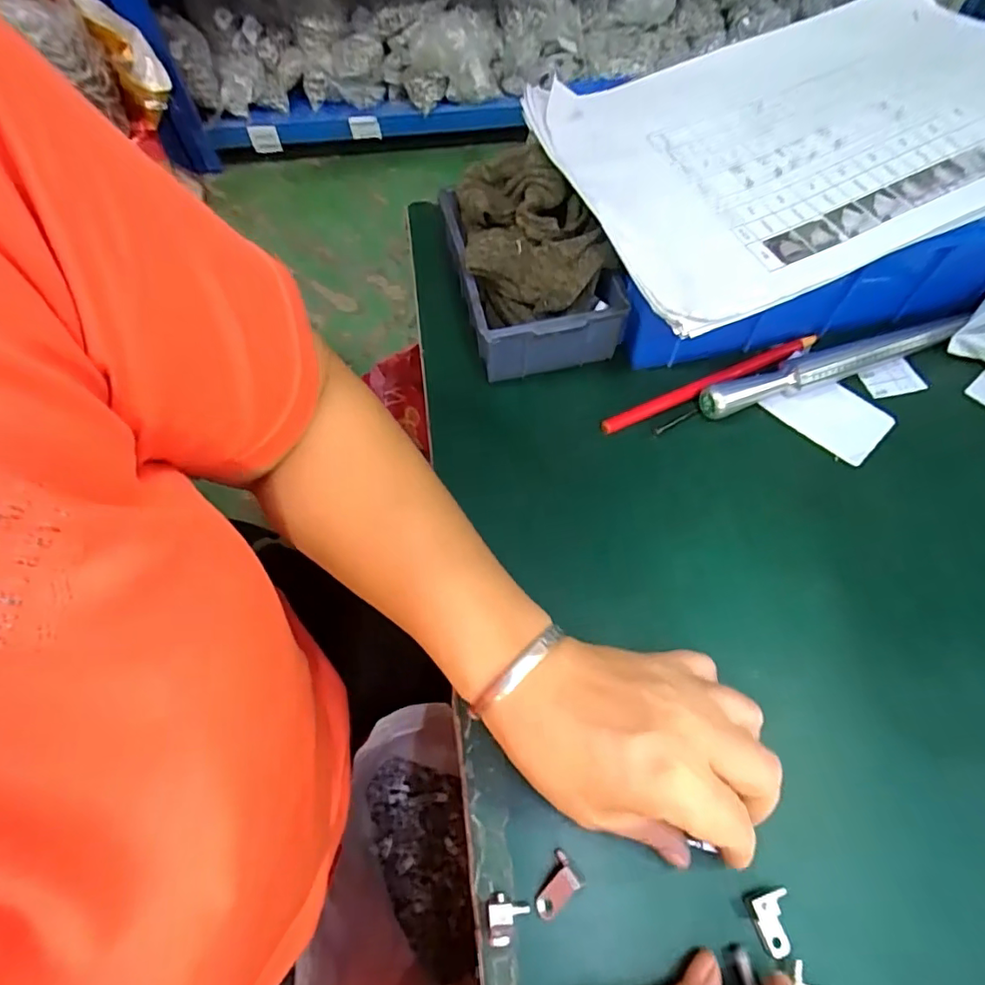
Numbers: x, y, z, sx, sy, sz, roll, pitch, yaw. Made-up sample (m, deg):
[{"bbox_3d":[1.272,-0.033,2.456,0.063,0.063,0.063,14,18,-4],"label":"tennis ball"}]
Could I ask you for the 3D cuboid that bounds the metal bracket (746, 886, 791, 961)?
[{"bbox_3d":[0.121,0.186,0.241,0.016,0.009,0.024,-6,62,-2],"label":"metal bracket"}]

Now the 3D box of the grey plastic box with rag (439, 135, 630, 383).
[{"bbox_3d":[0.021,-0.153,0.380,0.095,0.078,0.145,-14,63,-6],"label":"grey plastic box with rag"}]

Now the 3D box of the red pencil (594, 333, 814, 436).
[{"bbox_3d":[0.147,-0.073,0.372,0.166,0.011,0.011,-22,64,-10],"label":"red pencil"}]

